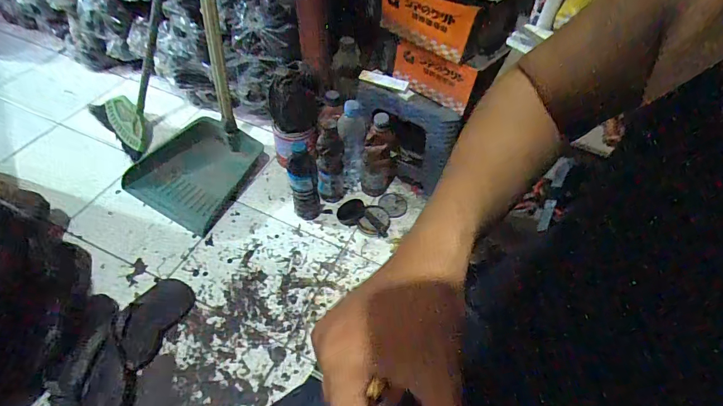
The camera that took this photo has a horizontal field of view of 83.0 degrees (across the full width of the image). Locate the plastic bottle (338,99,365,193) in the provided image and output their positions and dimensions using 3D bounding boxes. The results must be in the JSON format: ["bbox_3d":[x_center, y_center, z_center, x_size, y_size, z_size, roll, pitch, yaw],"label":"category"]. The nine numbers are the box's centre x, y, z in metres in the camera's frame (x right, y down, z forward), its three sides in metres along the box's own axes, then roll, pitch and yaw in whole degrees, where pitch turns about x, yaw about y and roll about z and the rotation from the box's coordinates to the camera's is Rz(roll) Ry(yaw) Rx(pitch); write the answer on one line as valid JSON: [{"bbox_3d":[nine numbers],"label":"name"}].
[{"bbox_3d":[-0.023,-0.125,0.957,0.058,0.228,0.067,8,52,1],"label":"plastic bottle"}]

